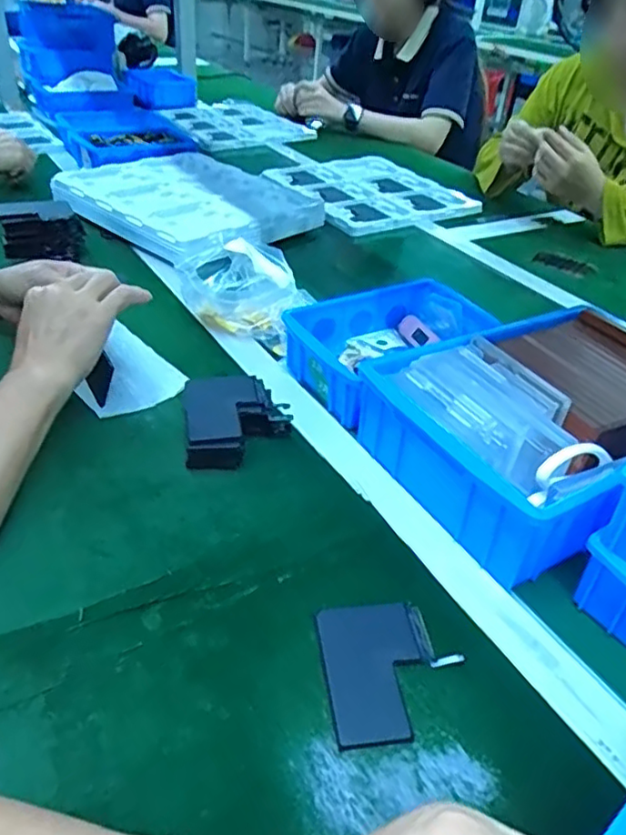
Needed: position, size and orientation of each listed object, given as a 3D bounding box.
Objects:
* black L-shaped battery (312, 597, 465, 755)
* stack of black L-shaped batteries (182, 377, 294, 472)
[{"bbox_3d":[0.047,0.152,0.383,0.081,0.004,0.088,-3,38,-11],"label":"black L-shaped battery"},{"bbox_3d":[-0.064,0.003,0.541,0.089,0.039,0.100,-3,38,-11],"label":"stack of black L-shaped batteries"}]

